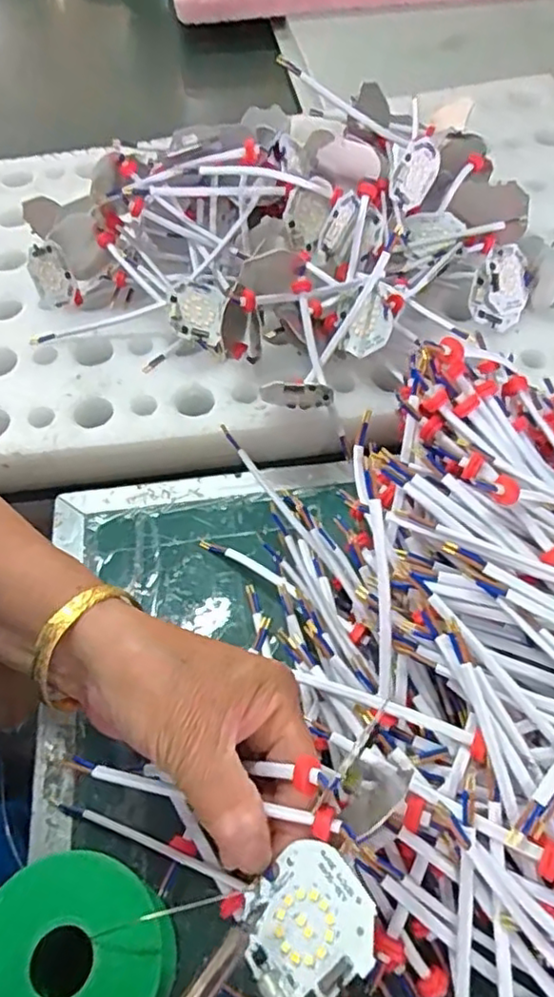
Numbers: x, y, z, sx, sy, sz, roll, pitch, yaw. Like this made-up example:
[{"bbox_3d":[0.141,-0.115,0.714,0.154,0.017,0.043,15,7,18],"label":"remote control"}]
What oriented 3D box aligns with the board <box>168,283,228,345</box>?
[{"bbox_3d":[-0.057,-0.132,0.452,0.039,0.009,0.048,18,67,-26],"label":"board"}]

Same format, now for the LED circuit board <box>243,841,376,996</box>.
[{"bbox_3d":[0.011,0.150,0.224,0.046,0.006,0.044,-42,47,-5],"label":"LED circuit board"}]

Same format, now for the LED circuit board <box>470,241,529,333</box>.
[{"bbox_3d":[0.165,-0.153,0.465,0.050,0.057,0.011,5,13,-32],"label":"LED circuit board"}]

